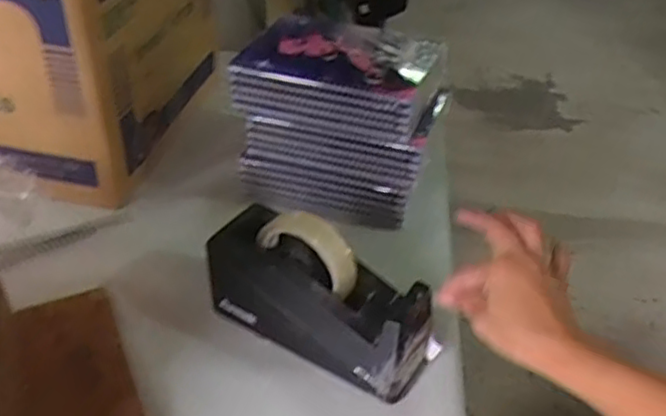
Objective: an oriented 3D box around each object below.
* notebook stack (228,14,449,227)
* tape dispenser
[{"bbox_3d":[0.006,-0.096,0.760,0.197,0.173,0.125,13,38,12],"label":"notebook stack"},{"bbox_3d":[-0.011,0.075,0.589,0.205,0.120,0.068,24,42,24],"label":"tape dispenser"}]

